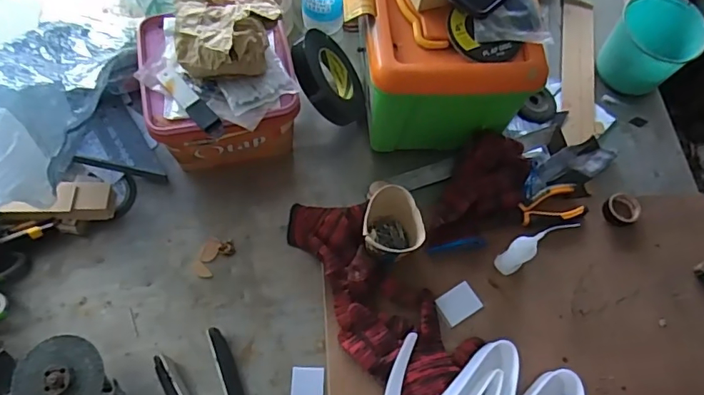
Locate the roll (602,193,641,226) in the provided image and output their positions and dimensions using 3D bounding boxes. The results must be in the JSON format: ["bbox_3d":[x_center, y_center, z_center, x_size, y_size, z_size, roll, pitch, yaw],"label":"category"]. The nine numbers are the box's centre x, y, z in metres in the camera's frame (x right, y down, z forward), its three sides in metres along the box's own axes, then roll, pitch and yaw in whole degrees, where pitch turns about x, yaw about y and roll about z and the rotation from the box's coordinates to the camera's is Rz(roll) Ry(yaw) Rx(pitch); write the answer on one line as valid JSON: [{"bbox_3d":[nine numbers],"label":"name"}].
[{"bbox_3d":[0.372,0.017,0.702,0.050,0.016,0.043,-13,67,-8],"label":"roll"}]

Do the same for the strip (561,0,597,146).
[{"bbox_3d":[0.372,-0.208,0.831,0.055,0.017,0.305,12,64,0],"label":"strip"}]

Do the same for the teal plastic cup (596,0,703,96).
[{"bbox_3d":[0.460,-0.233,0.792,0.128,0.099,0.117,1,66,-2],"label":"teal plastic cup"}]

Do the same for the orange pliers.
[{"bbox_3d":[0.273,0.011,0.701,0.096,0.019,0.049,-9,67,-6],"label":"orange pliers"}]

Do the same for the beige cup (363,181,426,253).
[{"bbox_3d":[0.044,0.034,0.633,0.071,0.079,0.092,-10,67,-7],"label":"beige cup"}]

